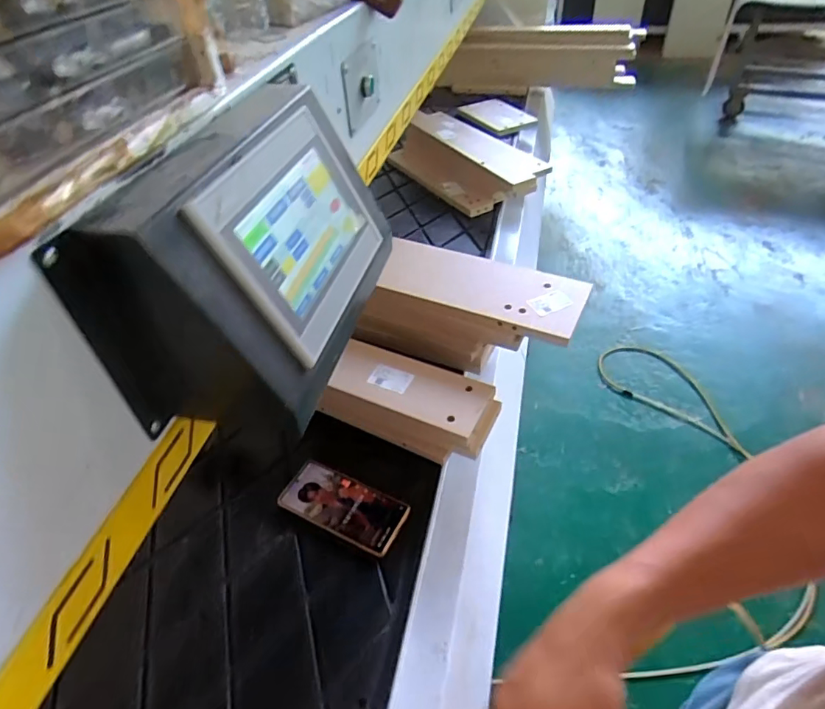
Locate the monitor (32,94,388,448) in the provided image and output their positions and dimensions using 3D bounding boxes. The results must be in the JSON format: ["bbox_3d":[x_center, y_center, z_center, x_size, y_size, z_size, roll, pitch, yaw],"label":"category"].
[{"bbox_3d":[-0.119,-0.086,0.442,0.130,0.183,0.292,9,45,13],"label":"monitor"}]

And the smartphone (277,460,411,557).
[{"bbox_3d":[-0.092,0.197,0.670,0.164,0.017,0.077,17,47,20],"label":"smartphone"}]

